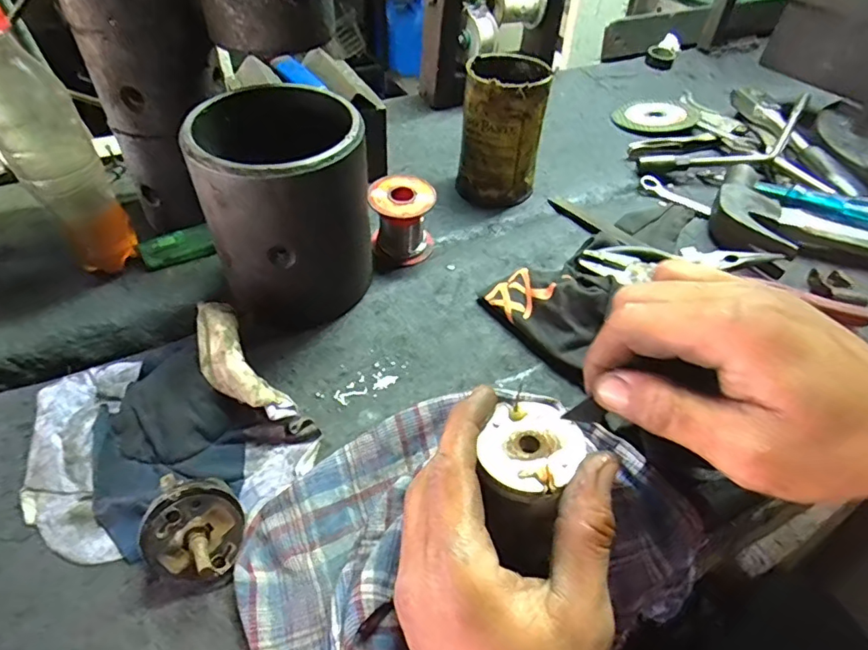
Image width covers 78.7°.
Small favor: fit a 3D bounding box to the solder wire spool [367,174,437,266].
[{"bbox_3d":[-0.026,-0.084,0.436,0.051,0.058,0.051,2,45,-2],"label":"solder wire spool"}]

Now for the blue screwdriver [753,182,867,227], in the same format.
[{"bbox_3d":[0.354,-0.107,0.469,0.026,0.023,0.133,-25,38,-25],"label":"blue screwdriver"}]

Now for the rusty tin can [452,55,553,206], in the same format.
[{"bbox_3d":[0.064,-0.178,0.487,0.072,0.112,0.073,15,47,11],"label":"rusty tin can"}]

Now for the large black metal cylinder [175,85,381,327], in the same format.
[{"bbox_3d":[-0.100,-0.078,0.375,0.107,0.133,0.102,-10,47,-13],"label":"large black metal cylinder"}]

